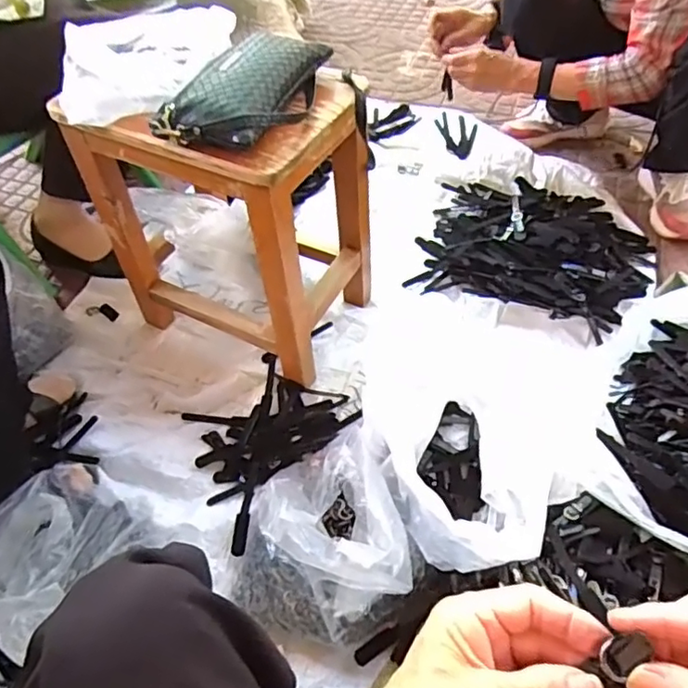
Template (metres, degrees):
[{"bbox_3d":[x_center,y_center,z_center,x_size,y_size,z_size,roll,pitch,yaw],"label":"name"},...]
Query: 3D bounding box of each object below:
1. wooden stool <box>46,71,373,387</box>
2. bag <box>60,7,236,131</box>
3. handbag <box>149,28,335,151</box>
[{"bbox_3d":[-0.149,-0.175,0.847,0.320,0.382,0.215,22,58,19],"label":"wooden stool"},{"bbox_3d":[-0.245,-0.343,0.716,0.194,0.042,0.221,14,56,14],"label":"bag"},{"bbox_3d":[-0.100,-0.278,0.654,0.111,0.052,0.218,24,59,20],"label":"handbag"}]

